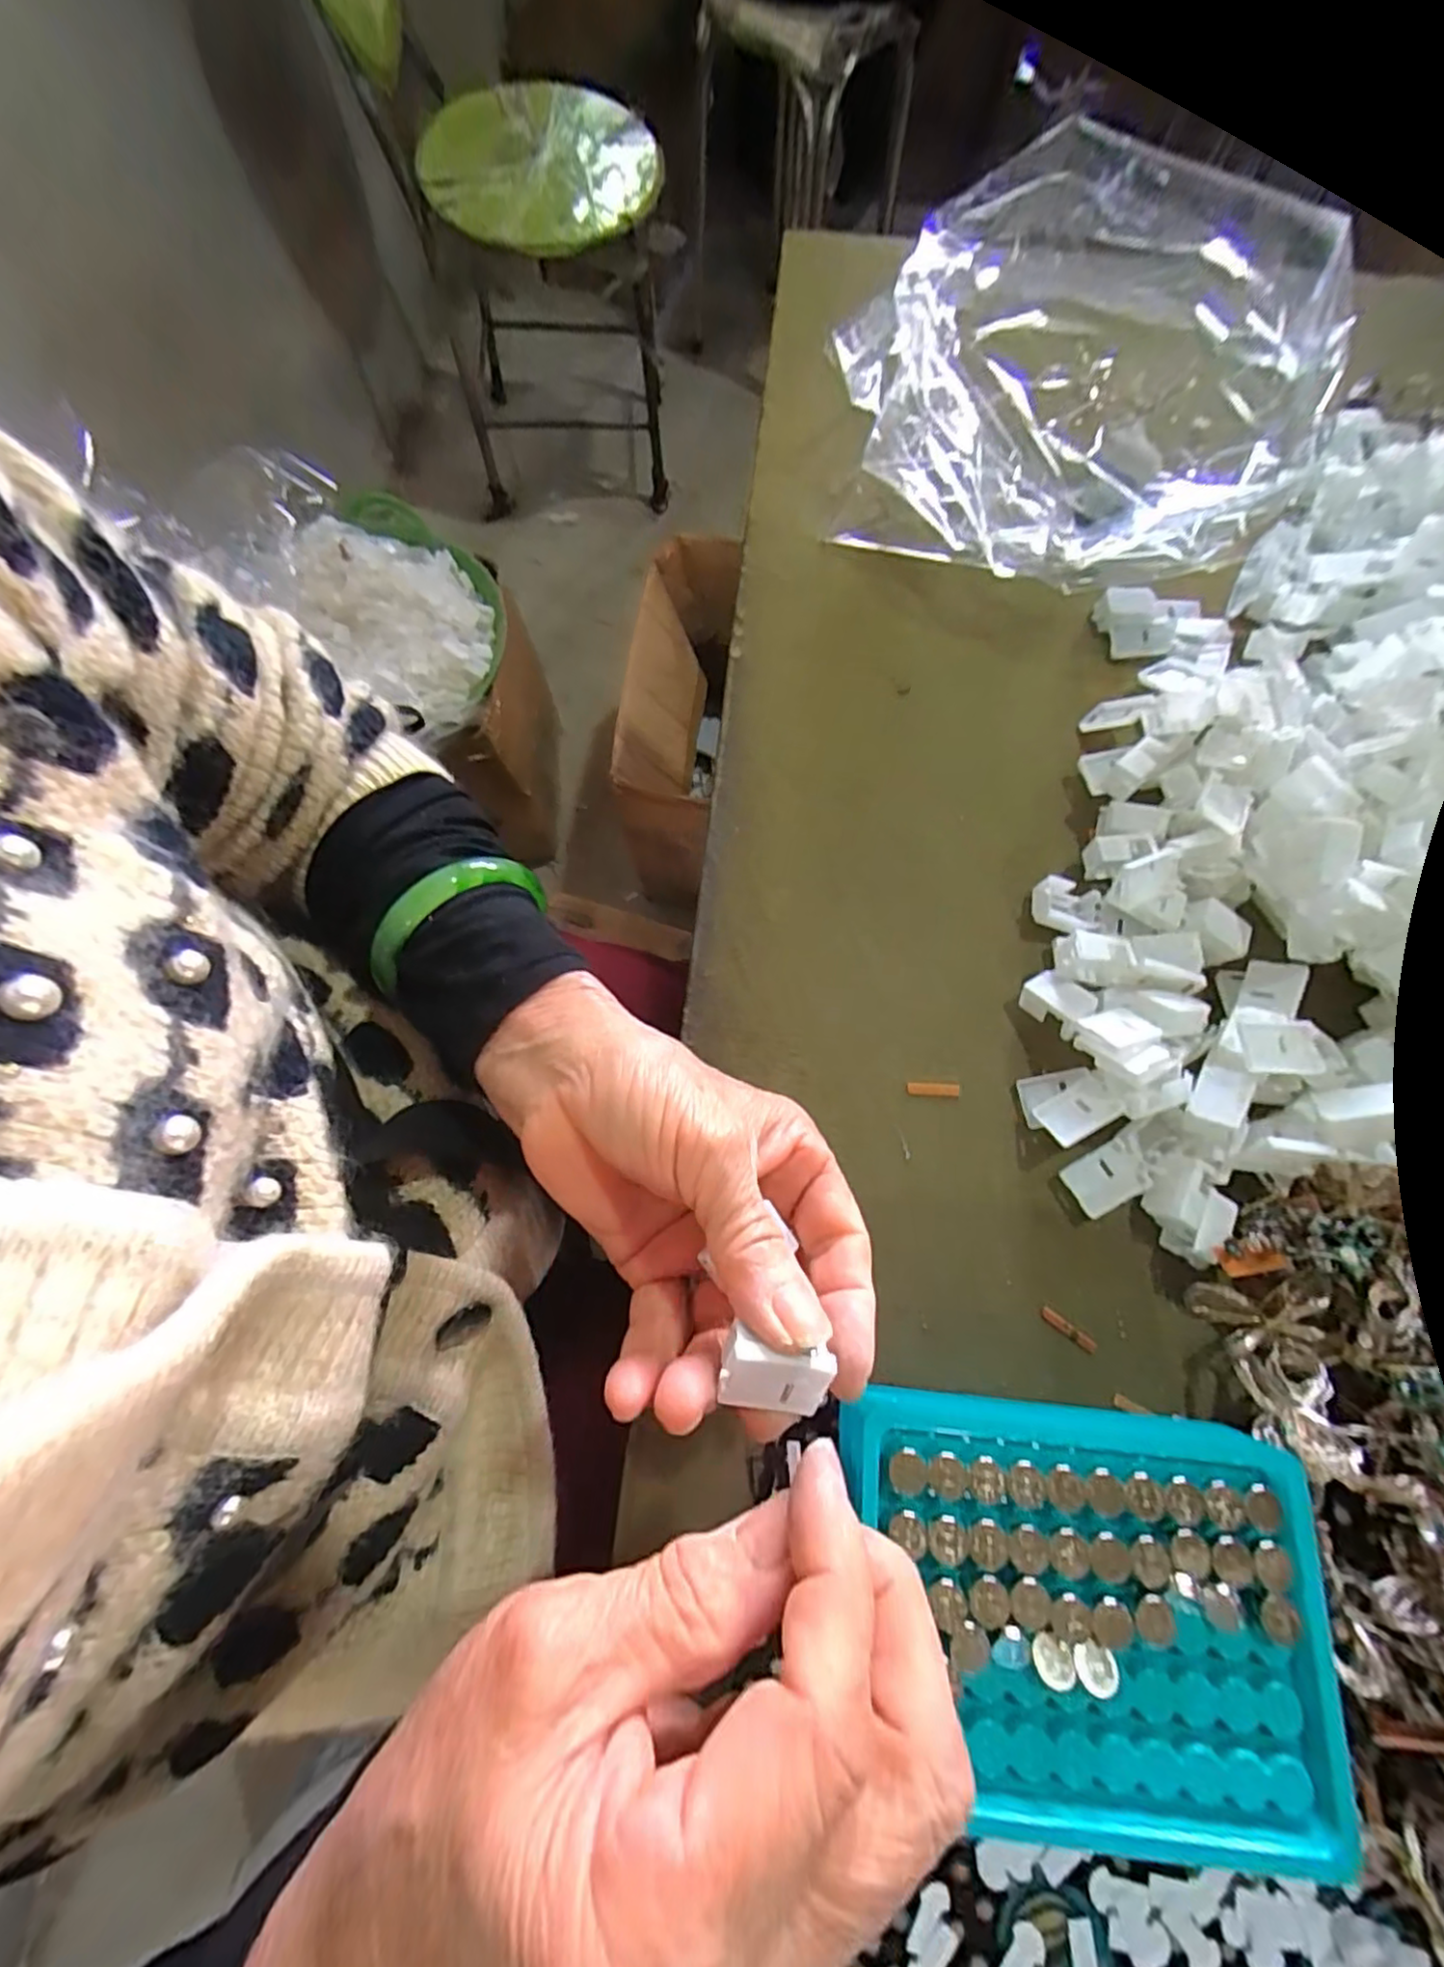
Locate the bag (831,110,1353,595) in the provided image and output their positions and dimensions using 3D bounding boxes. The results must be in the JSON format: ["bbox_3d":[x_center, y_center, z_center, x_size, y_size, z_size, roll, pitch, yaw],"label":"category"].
[{"bbox_3d":[0.176,-0.309,0.333,0.214,0.095,0.194,20,74,6],"label":"bag"}]

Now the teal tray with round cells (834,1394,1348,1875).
[{"bbox_3d":[0.103,0.181,0.189,0.133,0.021,0.096,5,73,2],"label":"teal tray with round cells"}]

